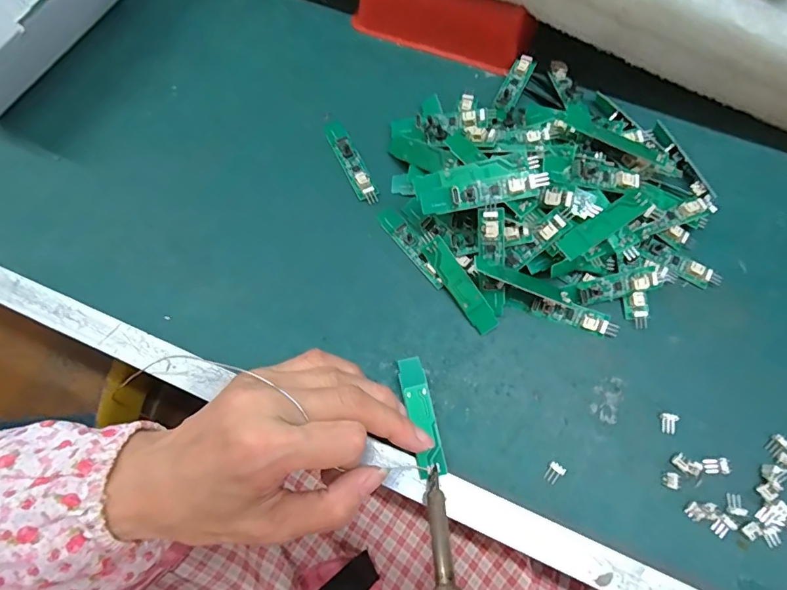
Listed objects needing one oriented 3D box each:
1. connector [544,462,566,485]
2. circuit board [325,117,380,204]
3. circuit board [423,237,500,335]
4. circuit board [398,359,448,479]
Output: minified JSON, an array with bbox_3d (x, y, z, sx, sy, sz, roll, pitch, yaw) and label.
[{"bbox_3d":[0.086,0.096,0.244,0.008,0.005,0.010,34,77,11],"label":"connector"},{"bbox_3d":[-0.029,-0.090,0.303,0.014,0.006,0.069,-25,74,-6],"label":"circuit board"},{"bbox_3d":[0.039,-0.005,0.271,0.015,0.004,0.062,-37,81,17],"label":"circuit board"},{"bbox_3d":[0.015,0.065,0.247,0.015,0.004,0.062,-14,77,-2],"label":"circuit board"}]

